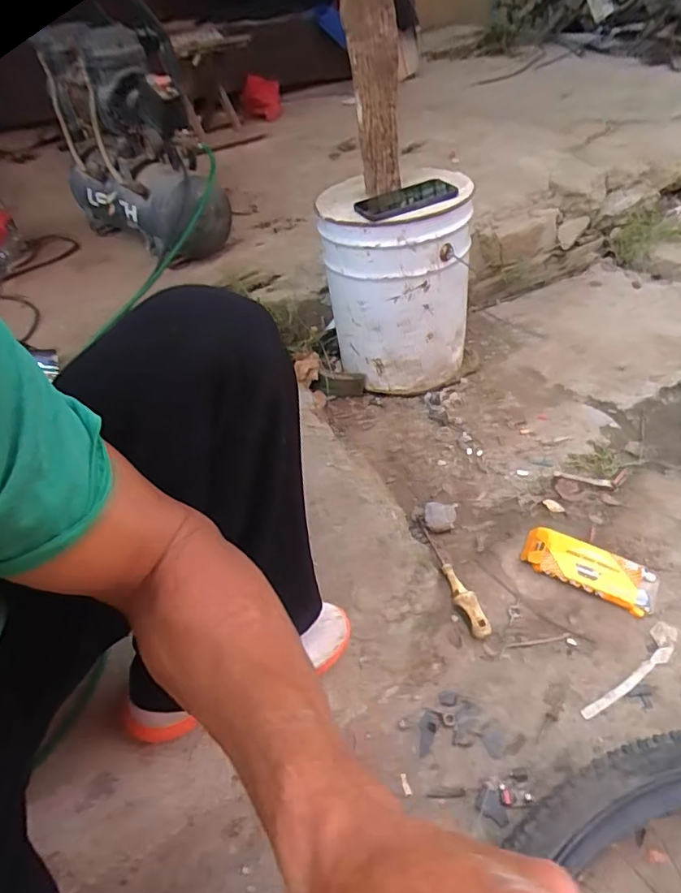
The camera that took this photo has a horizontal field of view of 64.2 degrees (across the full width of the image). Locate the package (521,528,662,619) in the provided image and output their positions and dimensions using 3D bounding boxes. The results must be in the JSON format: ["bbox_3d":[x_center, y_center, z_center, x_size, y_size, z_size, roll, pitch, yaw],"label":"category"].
[{"bbox_3d":[0.368,0.182,0.807,0.187,0.031,0.074,19,47,22],"label":"package"}]

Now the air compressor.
[{"bbox_3d":[-0.457,-0.659,1.218,0.311,0.411,0.402,-18,44,-14],"label":"air compressor"}]

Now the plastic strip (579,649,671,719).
[{"bbox_3d":[0.371,0.302,0.697,0.158,0.007,0.016,-24,46,-21],"label":"plastic strip"}]

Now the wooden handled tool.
[{"bbox_3d":[0.160,0.191,0.814,0.025,0.031,0.208,-16,44,-13],"label":"wooden handled tool"}]

